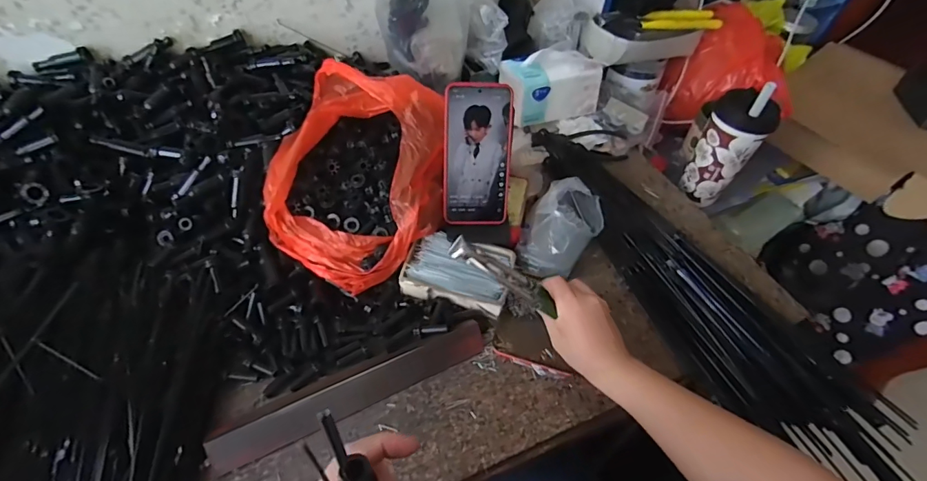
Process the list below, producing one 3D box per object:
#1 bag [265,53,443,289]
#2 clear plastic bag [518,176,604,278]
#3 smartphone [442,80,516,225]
[{"bbox_3d":[-0.124,-0.086,0.546,0.206,0.129,0.234,16,52,8],"label":"bag"},{"bbox_3d":[0.125,-0.020,0.596,0.092,0.078,0.123,32,56,20],"label":"clear plastic bag"},{"bbox_3d":[0.017,-0.098,0.540,0.078,0.163,0.008,-1,20,-5],"label":"smartphone"}]

